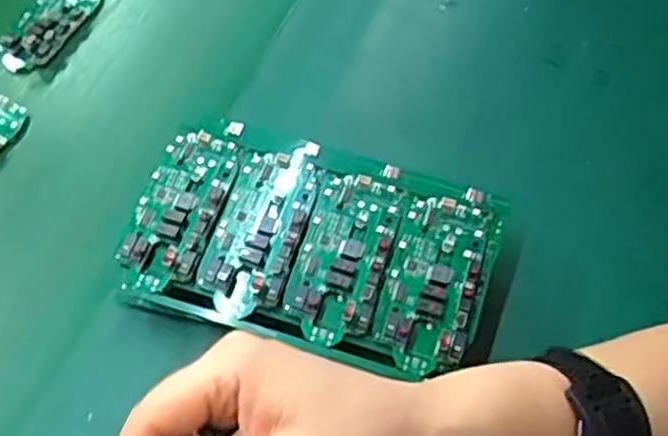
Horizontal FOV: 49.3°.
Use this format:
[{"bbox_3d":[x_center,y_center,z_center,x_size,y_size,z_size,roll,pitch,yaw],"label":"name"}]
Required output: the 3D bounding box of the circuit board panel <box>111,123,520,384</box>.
[{"bbox_3d":[-0.012,0.011,0.397,0.191,0.021,0.116,13,59,9],"label":"circuit board panel"}]

